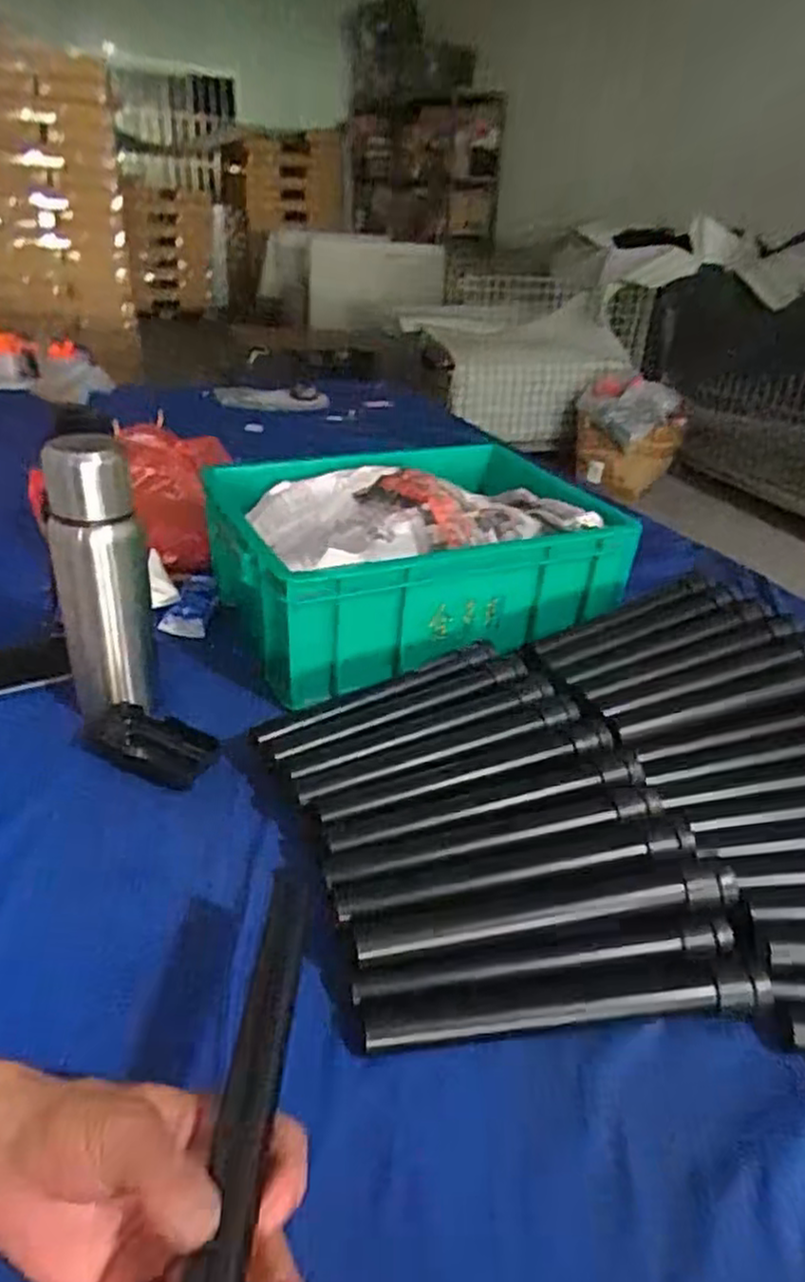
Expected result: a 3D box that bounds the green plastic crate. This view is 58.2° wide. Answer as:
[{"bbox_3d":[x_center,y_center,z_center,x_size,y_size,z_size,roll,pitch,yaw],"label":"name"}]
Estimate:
[{"bbox_3d":[0.017,-0.094,0.818,0.416,0.144,0.318,-8,33,-20],"label":"green plastic crate"}]

